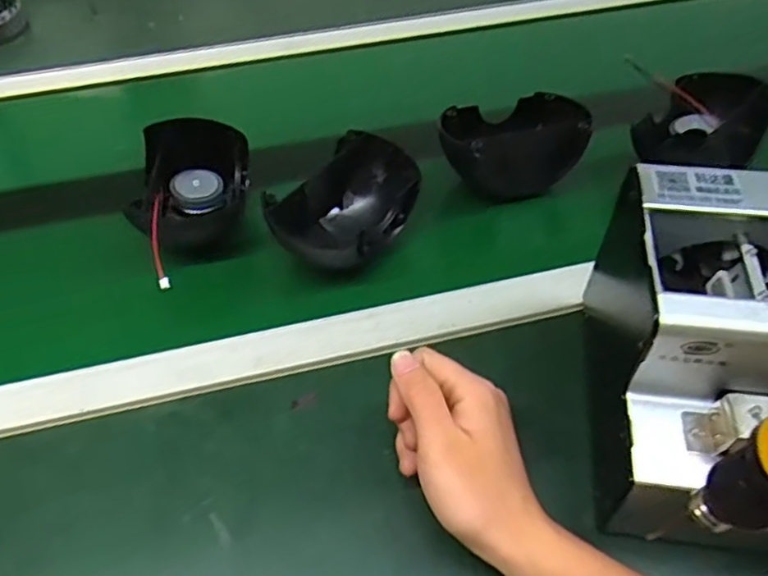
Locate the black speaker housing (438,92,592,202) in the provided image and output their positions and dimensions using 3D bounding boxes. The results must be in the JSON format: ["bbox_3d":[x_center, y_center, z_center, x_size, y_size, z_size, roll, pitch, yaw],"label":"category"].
[{"bbox_3d":[0.112,-0.132,0.588,0.120,0.067,0.108,-27,54,-22],"label":"black speaker housing"}]

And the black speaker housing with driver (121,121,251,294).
[{"bbox_3d":[-0.167,-0.083,0.564,0.103,0.086,0.089,-11,50,-10],"label":"black speaker housing with driver"}]

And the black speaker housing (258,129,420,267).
[{"bbox_3d":[-0.027,-0.064,0.544,0.085,0.071,0.110,26,54,21],"label":"black speaker housing"}]

